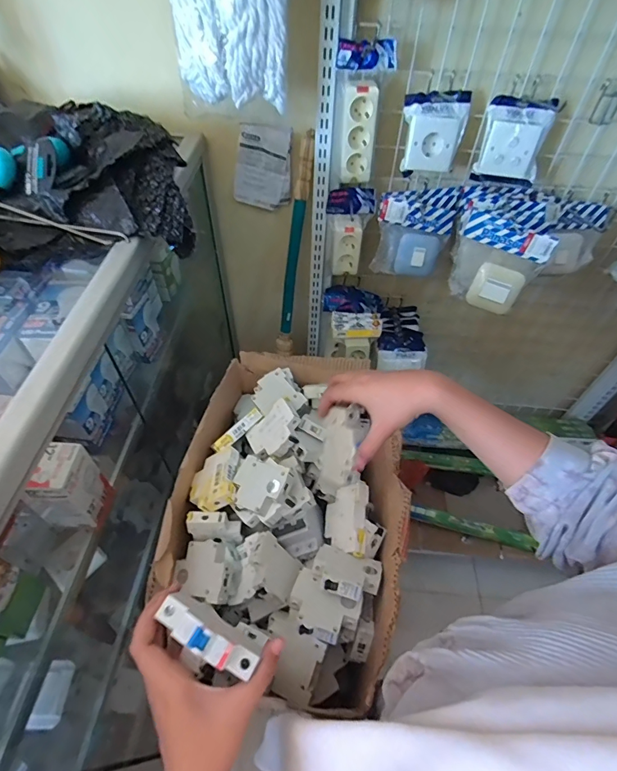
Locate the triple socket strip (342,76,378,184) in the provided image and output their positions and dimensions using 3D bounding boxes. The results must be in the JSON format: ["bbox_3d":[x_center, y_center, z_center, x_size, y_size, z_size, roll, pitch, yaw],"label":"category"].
[{"bbox_3d":[0.093,-0.449,0.737,0.050,0.154,0.046,9,51,6],"label":"triple socket strip"}]

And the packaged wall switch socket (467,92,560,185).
[{"bbox_3d":[0.369,-0.436,0.744,0.115,0.129,0.045,13,52,9],"label":"packaged wall switch socket"}]

